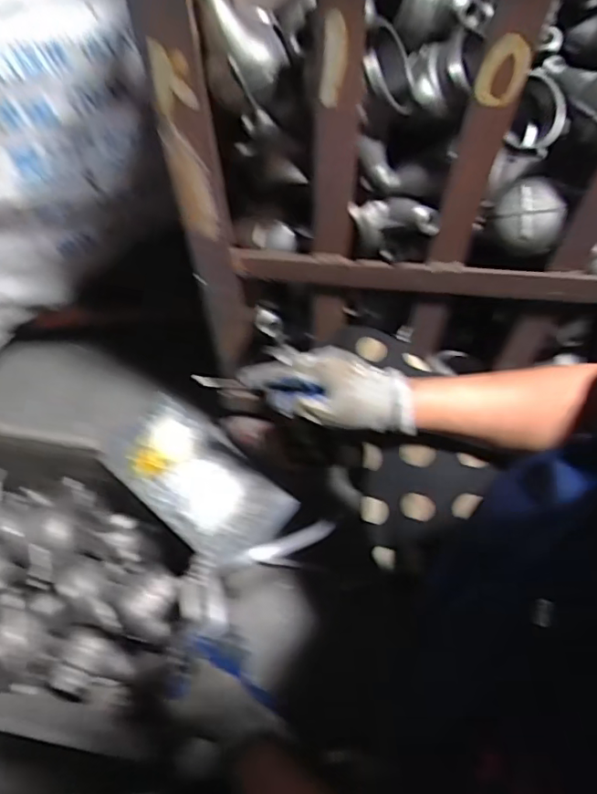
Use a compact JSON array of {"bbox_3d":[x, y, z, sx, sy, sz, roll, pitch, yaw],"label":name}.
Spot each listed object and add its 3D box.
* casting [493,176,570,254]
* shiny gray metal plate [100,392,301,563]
[{"bbox_3d":[0.241,-0.190,0.586,0.069,0.060,0.050,11,60,9],"label":"casting"},{"bbox_3d":[-0.130,0.101,0.700,0.249,0.013,0.129,37,67,22],"label":"shiny gray metal plate"}]

